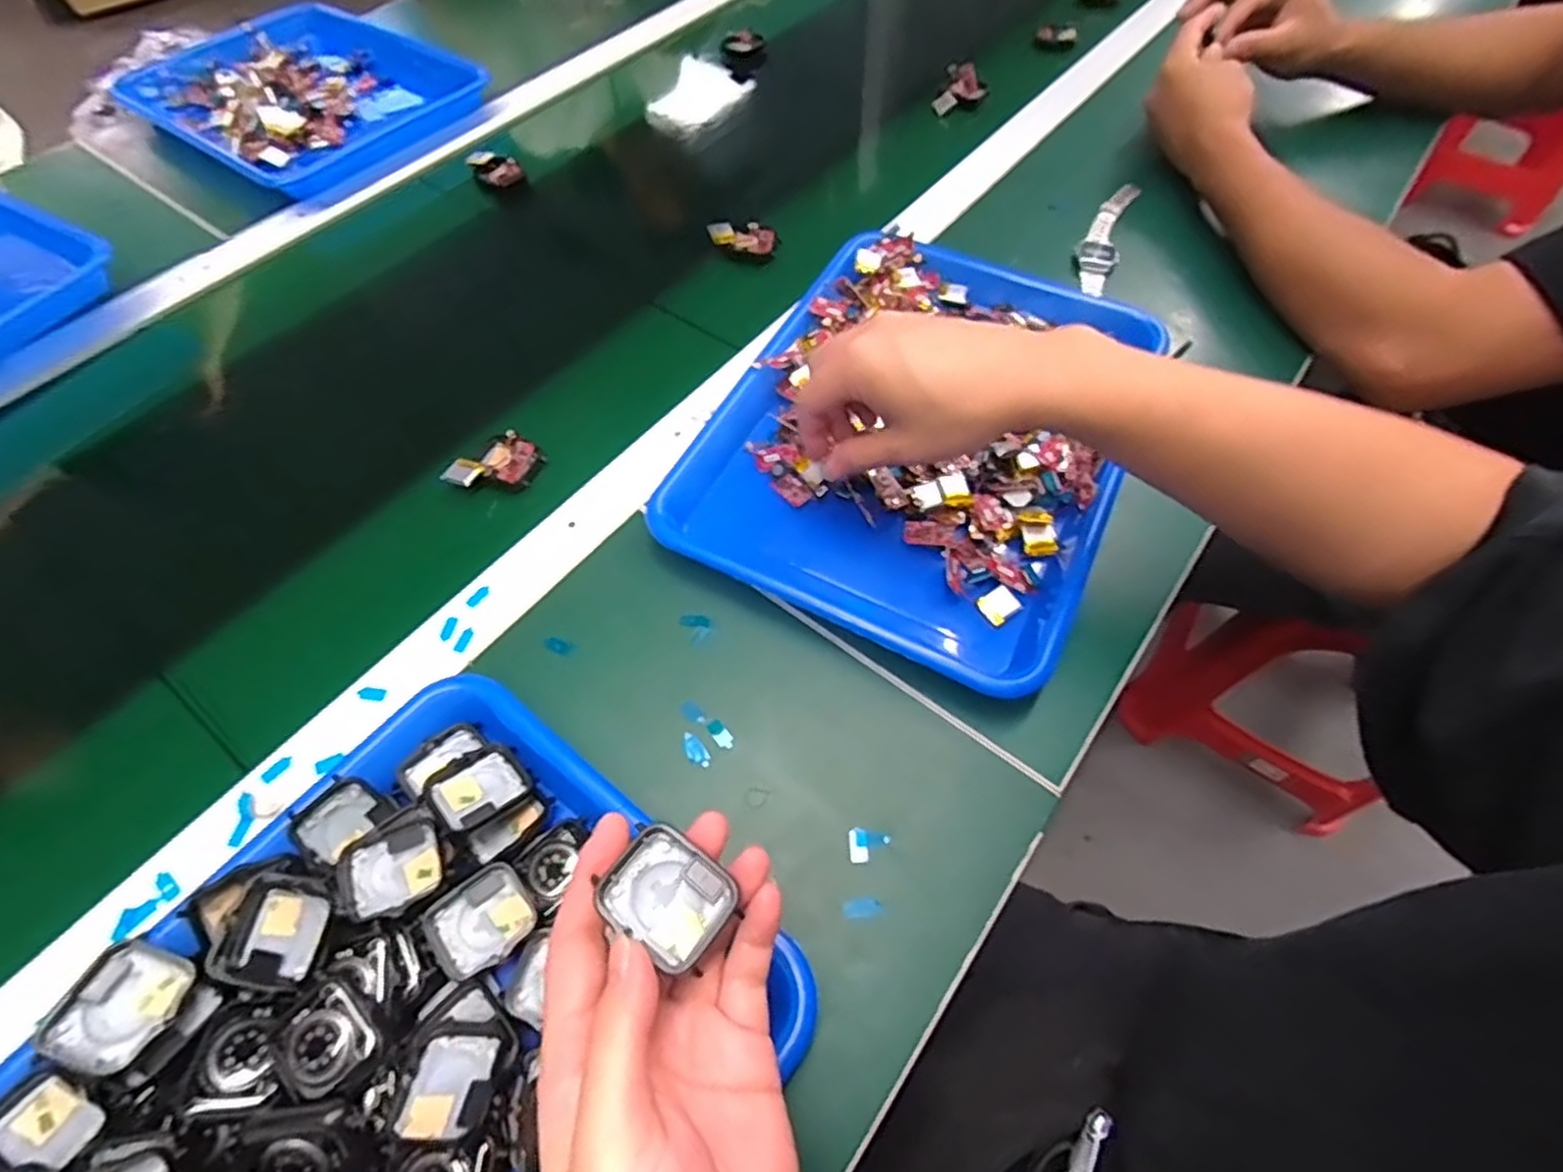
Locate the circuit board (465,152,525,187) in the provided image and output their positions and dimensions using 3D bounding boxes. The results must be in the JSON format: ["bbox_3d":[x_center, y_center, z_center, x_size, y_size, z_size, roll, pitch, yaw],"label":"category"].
[{"bbox_3d":[-0.264,-0.386,0.660,0.047,0.017,0.030,33,65,17],"label":"circuit board"}]

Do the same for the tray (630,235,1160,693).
[{"bbox_3d":[0.097,-0.106,0.481,0.249,0.039,0.329,25,63,13],"label":"tray"}]

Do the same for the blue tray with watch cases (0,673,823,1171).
[{"bbox_3d":[-0.174,0.216,0.274,0.249,0.047,0.322,36,66,19],"label":"blue tray with watch cases"}]

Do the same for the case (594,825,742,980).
[{"bbox_3d":[-0.040,0.109,0.252,0.042,0.010,0.035,33,65,17],"label":"case"}]

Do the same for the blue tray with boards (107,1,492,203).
[{"bbox_3d":[-0.481,-0.506,0.729,0.318,0.041,0.272,35,66,18],"label":"blue tray with boards"}]

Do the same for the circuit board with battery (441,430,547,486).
[{"bbox_3d":[-0.190,-0.078,0.475,0.043,0.012,0.054,33,65,7],"label":"circuit board with battery"}]

